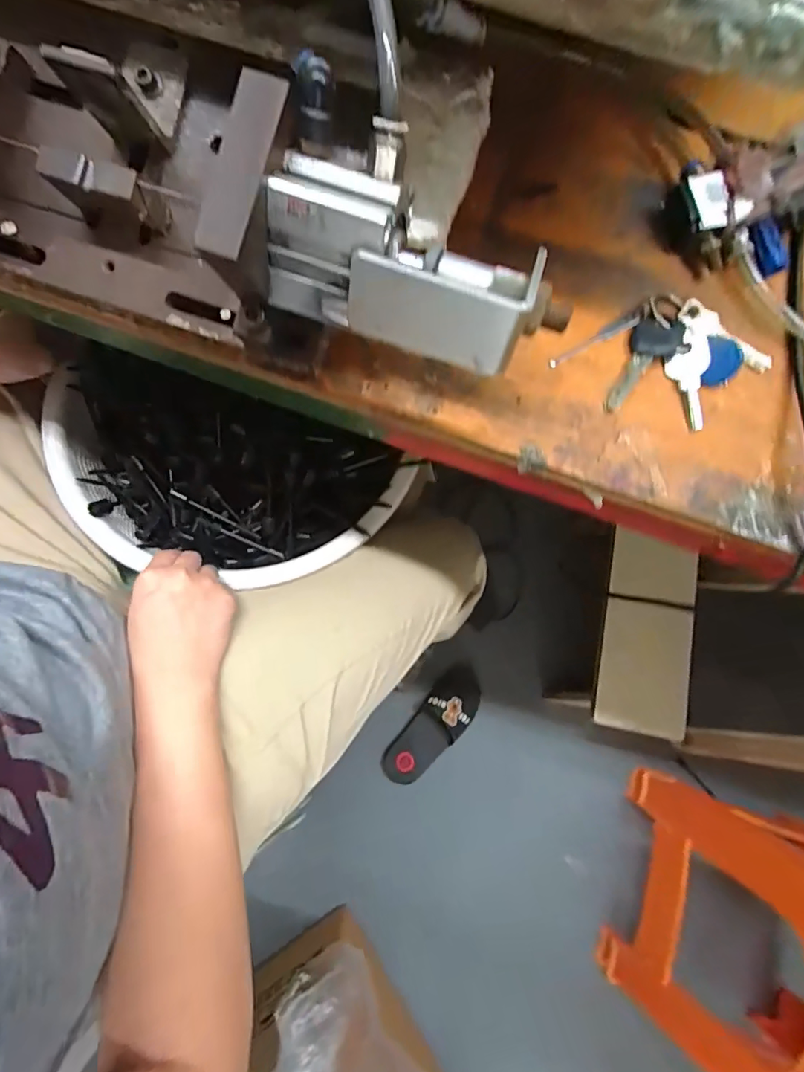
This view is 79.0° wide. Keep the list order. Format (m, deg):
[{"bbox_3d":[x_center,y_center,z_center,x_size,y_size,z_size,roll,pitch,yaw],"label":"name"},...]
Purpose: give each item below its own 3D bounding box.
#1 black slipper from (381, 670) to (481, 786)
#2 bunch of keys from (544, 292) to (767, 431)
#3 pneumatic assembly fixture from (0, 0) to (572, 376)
[{"bbox_3d":[0.062,0.359,0.912,0.088,0.064,0.244,39,78,8],"label":"black slipper"},{"bbox_3d":[0.158,-0.106,0.289,0.099,0.012,0.082,-39,80,-10],"label":"bunch of keys"},{"bbox_3d":[-0.096,-0.186,0.243,0.375,0.097,0.148,21,76,4],"label":"pneumatic assembly fixture"}]

